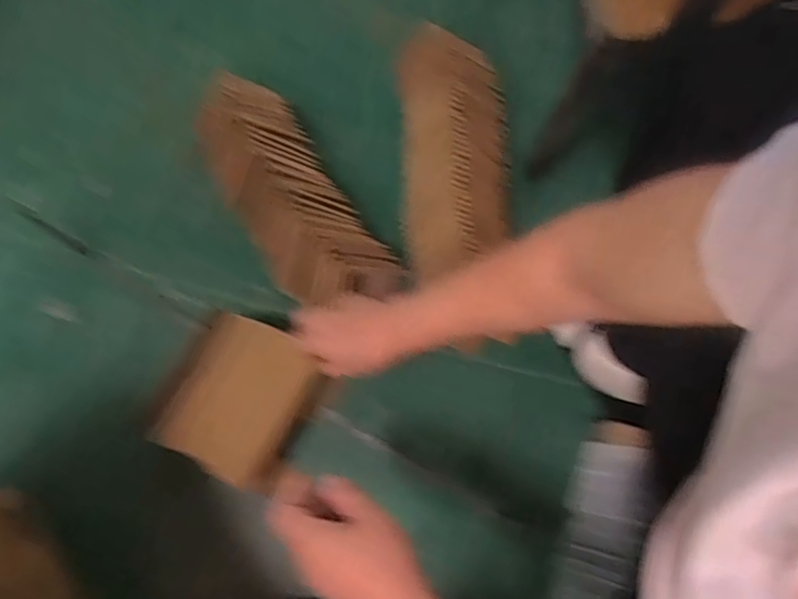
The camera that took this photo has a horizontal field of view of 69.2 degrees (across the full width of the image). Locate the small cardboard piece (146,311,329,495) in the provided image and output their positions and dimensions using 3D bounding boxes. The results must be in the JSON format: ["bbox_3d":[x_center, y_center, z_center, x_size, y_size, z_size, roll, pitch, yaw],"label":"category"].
[{"bbox_3d":[-0.184,0.113,0.678,0.151,0.033,0.170,24,77,7],"label":"small cardboard piece"}]

